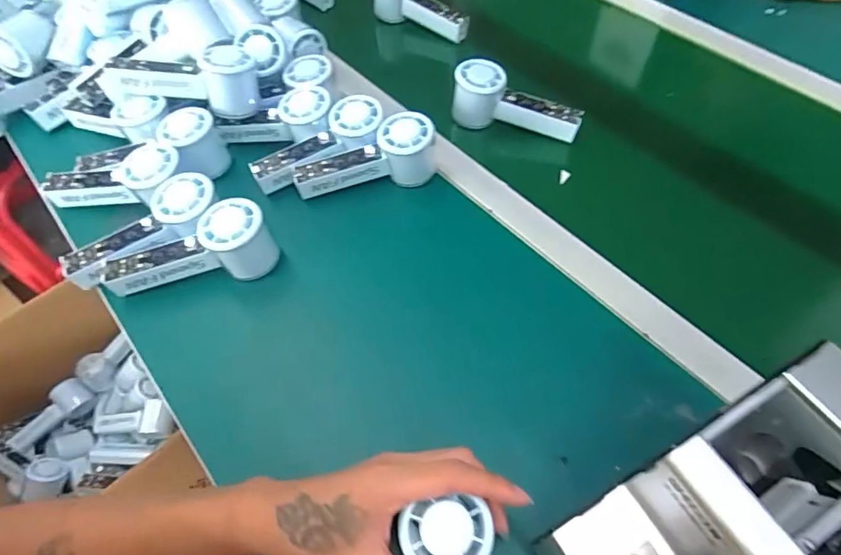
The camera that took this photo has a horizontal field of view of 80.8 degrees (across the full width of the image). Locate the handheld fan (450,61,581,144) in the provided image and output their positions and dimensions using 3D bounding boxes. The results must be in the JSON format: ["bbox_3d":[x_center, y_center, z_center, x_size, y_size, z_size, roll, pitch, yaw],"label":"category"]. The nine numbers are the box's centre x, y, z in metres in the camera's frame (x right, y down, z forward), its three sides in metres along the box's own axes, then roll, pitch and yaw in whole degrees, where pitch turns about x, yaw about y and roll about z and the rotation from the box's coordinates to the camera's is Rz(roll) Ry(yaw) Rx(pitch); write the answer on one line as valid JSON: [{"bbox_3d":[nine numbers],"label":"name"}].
[{"bbox_3d":[0.114,-0.206,0.577,0.145,0.057,0.047,14,58,9],"label":"handheld fan"}]

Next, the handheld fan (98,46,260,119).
[{"bbox_3d":[-0.263,-0.217,0.536,0.171,0.053,0.050,1,57,2],"label":"handheld fan"}]

